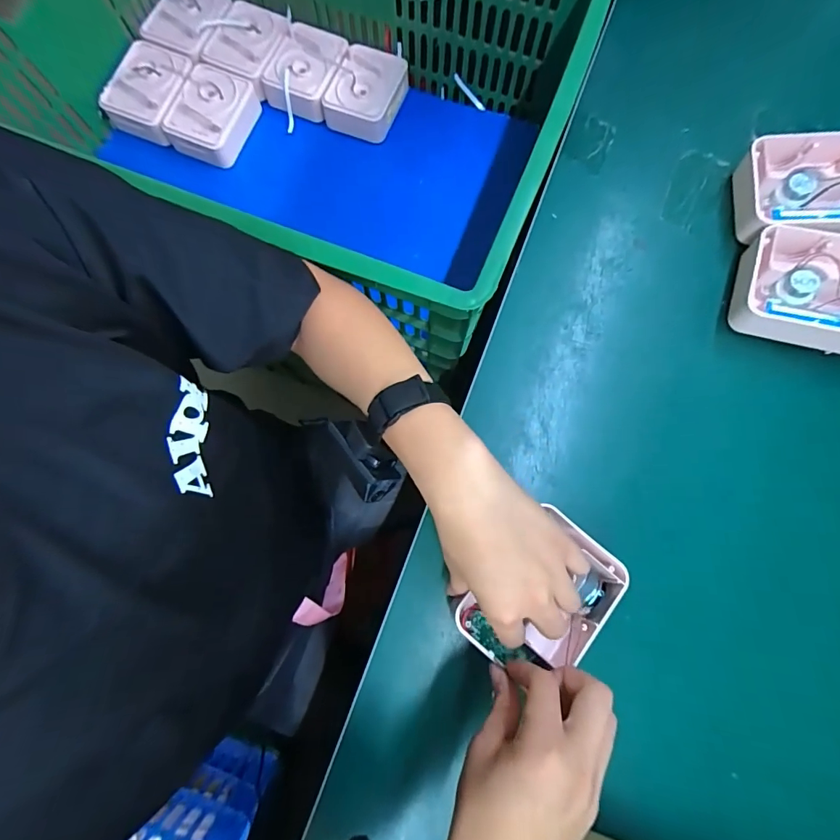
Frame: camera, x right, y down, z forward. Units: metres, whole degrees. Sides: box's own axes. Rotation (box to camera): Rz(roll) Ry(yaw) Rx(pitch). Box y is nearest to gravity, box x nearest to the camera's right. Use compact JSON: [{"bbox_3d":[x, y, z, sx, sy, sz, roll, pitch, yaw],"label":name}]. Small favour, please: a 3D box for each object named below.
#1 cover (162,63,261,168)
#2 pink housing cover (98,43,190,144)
[{"bbox_3d":[-0.301,-0.448,0.640,0.105,0.046,0.125,19,80,5],"label":"cover"},{"bbox_3d":[-0.400,-0.487,0.638,0.097,0.034,0.134,20,80,5],"label":"pink housing cover"}]

